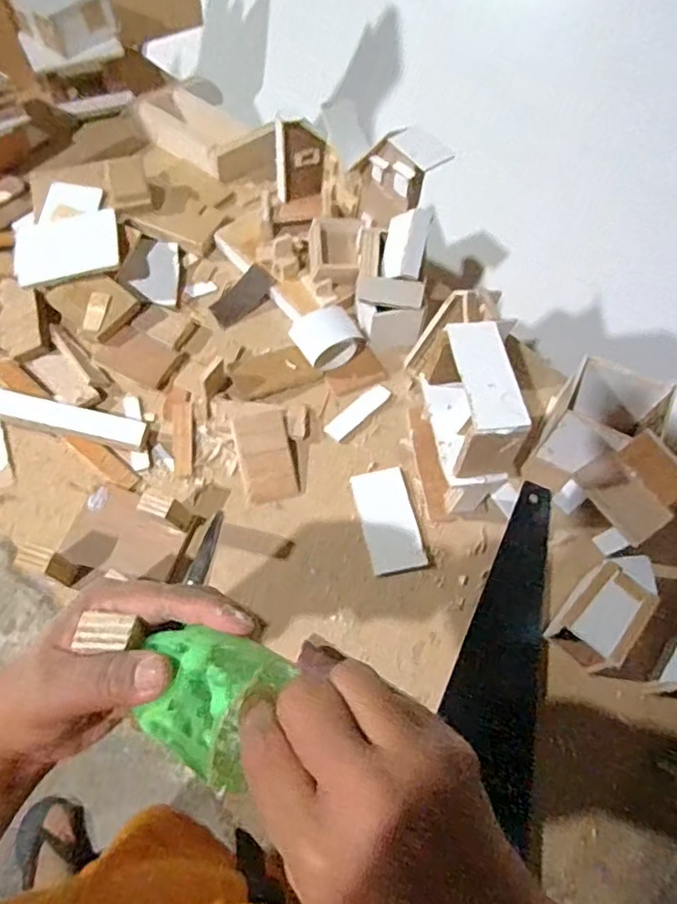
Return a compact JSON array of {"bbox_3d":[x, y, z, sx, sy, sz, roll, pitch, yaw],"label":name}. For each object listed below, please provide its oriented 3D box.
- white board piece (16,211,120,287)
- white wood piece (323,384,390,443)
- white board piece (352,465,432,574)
[{"bbox_3d":[-0.295,-0.224,0.645,0.107,0.008,0.098,-12,61,-7],"label":"white board piece"},{"bbox_3d":[0.021,-0.043,0.628,0.022,0.008,0.081,42,67,18],"label":"white wood piece"},{"bbox_3d":[0.049,0.066,0.570,0.050,0.008,0.101,-11,63,-9],"label":"white board piece"}]

